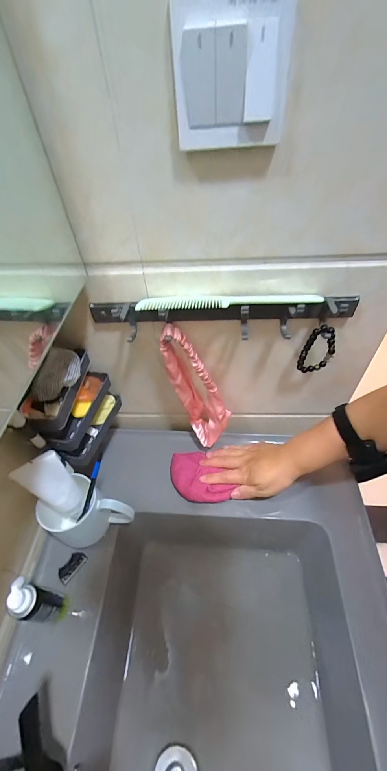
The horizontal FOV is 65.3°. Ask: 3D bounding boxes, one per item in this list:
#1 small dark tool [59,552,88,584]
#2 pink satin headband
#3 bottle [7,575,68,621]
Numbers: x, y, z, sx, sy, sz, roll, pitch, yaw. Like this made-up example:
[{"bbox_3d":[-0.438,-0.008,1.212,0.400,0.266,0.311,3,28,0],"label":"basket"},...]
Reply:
[{"bbox_3d":[-0.179,0.267,0.447,0.021,0.007,0.042,27,57,24],"label":"small dark tool"},{"bbox_3d":[0.009,0.019,0.478,0.090,0.252,0.040,25,56,23],"label":"pink satin headband"},{"bbox_3d":[-0.188,0.267,0.370,0.030,0.108,0.031,14,52,16],"label":"bottle"}]

